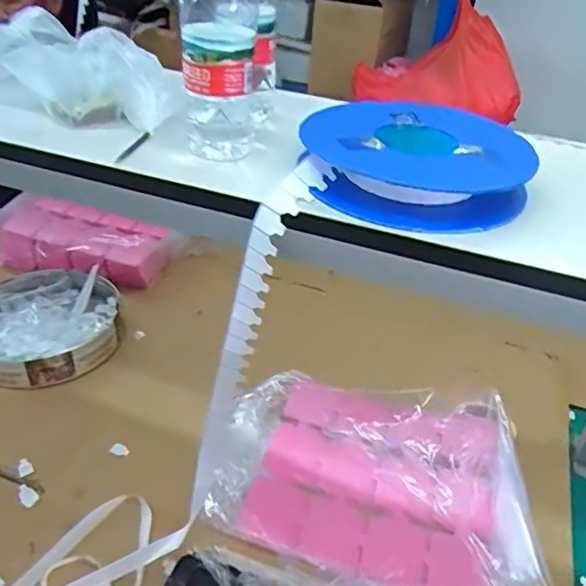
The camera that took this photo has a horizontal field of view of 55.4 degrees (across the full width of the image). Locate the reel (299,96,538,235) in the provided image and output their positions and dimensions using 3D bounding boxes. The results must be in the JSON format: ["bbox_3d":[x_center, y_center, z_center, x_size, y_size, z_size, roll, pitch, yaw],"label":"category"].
[{"bbox_3d":[0.105,-0.117,0.499,0.191,0.056,0.185,-3,36,-12],"label":"reel"}]

